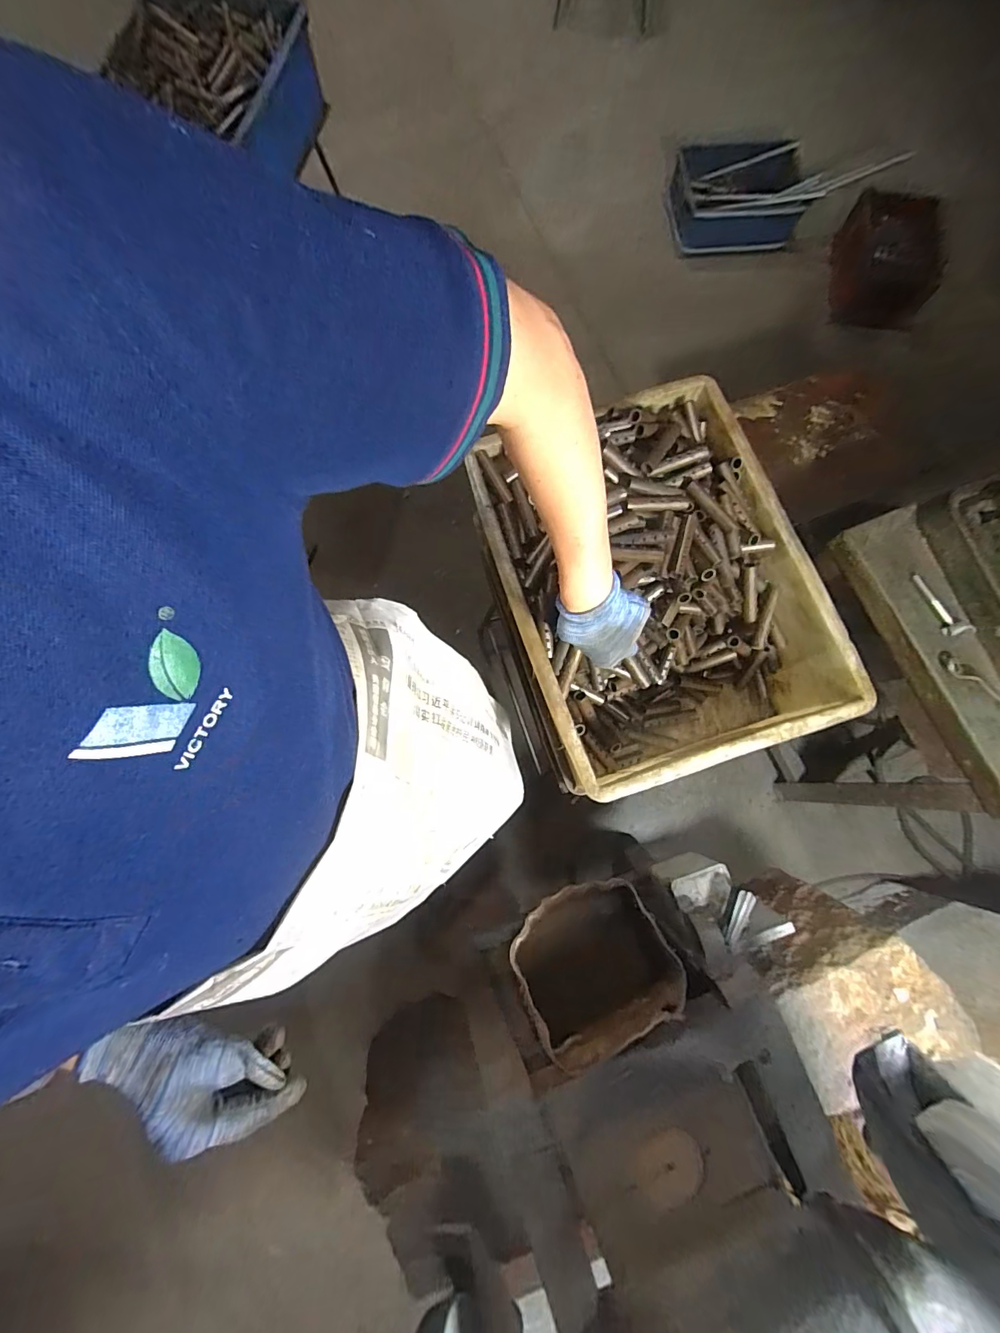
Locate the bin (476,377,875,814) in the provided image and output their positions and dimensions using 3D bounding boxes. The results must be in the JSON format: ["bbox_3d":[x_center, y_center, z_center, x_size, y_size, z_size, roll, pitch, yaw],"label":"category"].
[{"bbox_3d":[0.185,-0.101,0.621,0.351,0.173,0.451,-18,79,-4],"label":"bin"}]

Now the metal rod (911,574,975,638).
[{"bbox_3d":[0.688,-0.092,0.740,0.032,0.014,0.115,-36,81,-8],"label":"metal rod"}]

